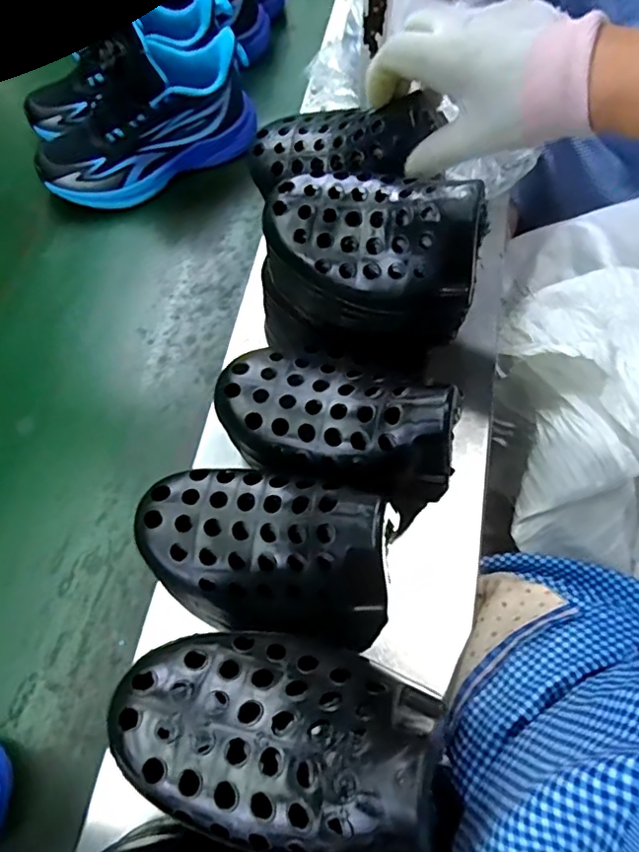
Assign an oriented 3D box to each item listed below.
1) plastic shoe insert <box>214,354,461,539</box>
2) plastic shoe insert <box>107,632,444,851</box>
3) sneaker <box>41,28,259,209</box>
[{"bbox_3d":[0.008,-0.007,0.338,0.148,0.059,0.078,28,68,10],"label":"plastic shoe insert"},{"bbox_3d":[-0.021,0.127,0.234,0.132,0.061,0.076,13,67,4],"label":"plastic shoe insert"},{"bbox_3d":[-0.177,-0.312,0.577,0.228,0.119,0.088,-24,69,-12],"label":"sneaker"}]

